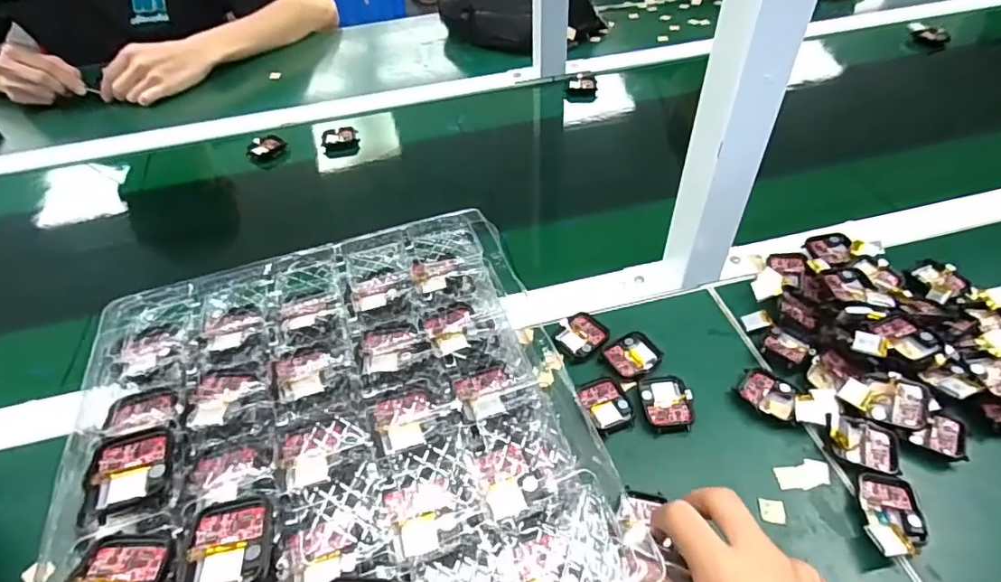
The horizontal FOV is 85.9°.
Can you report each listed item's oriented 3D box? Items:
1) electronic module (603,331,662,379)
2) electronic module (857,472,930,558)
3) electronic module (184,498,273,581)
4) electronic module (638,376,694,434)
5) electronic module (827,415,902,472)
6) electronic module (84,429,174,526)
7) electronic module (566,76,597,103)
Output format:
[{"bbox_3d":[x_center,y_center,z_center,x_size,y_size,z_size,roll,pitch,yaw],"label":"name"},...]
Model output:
[{"bbox_3d":[0.109,0.052,0.445,0.043,0.005,0.037,-20,49,-14],"label":"electronic module"},{"bbox_3d":[0.256,0.147,0.352,0.039,0.015,0.056,7,48,10],"label":"electronic module"},{"bbox_3d":[-0.126,0.117,0.251,0.036,0.005,0.041,-12,48,-7],"label":"electronic module"},{"bbox_3d":[0.128,0.085,0.414,0.037,0.007,0.044,-3,47,1],"label":"electronic module"},{"bbox_3d":[0.259,0.108,0.384,0.049,0.017,0.039,11,49,14],"label":"electronic module"},{"bbox_3d":[-0.190,0.092,0.278,0.036,0.006,0.047,-13,48,-8],"label":"electronic module"},{"bbox_3d":[0.119,-0.294,0.786,0.043,0.034,0.019,1,47,5],"label":"electronic module"}]

